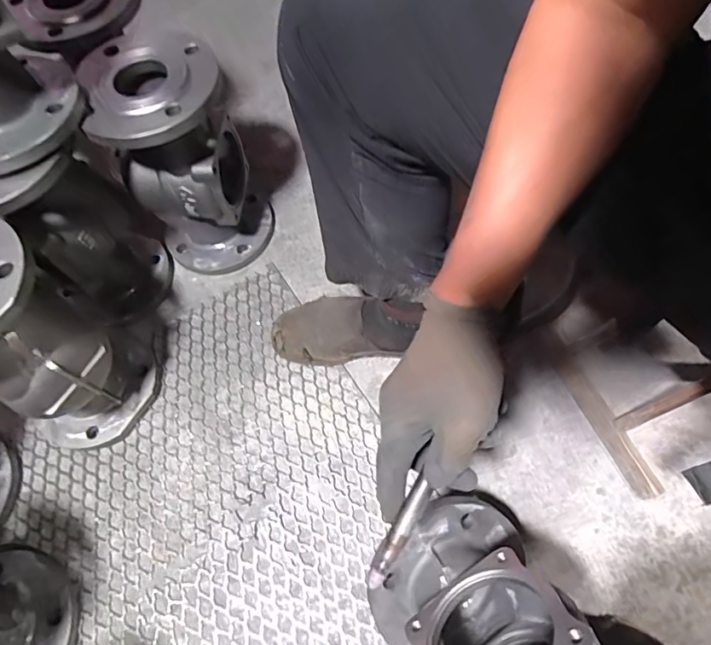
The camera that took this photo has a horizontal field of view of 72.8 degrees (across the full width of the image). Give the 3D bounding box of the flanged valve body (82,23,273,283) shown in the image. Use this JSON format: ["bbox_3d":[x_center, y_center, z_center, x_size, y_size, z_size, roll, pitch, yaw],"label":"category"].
[{"bbox_3d":[-0.227,-0.203,0.687,0.173,0.322,0.162,-23,65,-7],"label":"flanged valve body"}]

